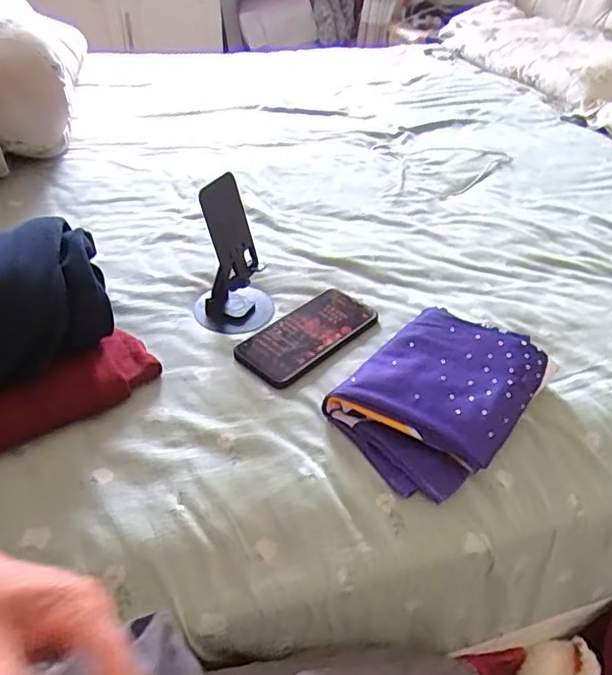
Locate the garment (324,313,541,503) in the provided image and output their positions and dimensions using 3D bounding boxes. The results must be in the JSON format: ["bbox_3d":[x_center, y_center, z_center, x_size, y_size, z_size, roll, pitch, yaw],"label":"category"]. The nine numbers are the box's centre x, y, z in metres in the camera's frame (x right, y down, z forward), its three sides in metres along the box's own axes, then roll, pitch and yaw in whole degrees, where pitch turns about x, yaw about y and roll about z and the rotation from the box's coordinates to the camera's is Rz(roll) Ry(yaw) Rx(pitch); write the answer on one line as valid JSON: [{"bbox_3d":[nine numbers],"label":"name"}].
[{"bbox_3d":[0.130,0.047,0.547,0.152,0.041,0.220,29,46,29],"label":"garment"}]

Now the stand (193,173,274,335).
[{"bbox_3d":[-0.078,-0.090,0.607,0.089,0.146,0.076,-2,40,-7],"label":"stand"}]

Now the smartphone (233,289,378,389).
[{"bbox_3d":[0.004,-0.006,0.621,0.079,0.009,0.167,30,46,31],"label":"smartphone"}]

